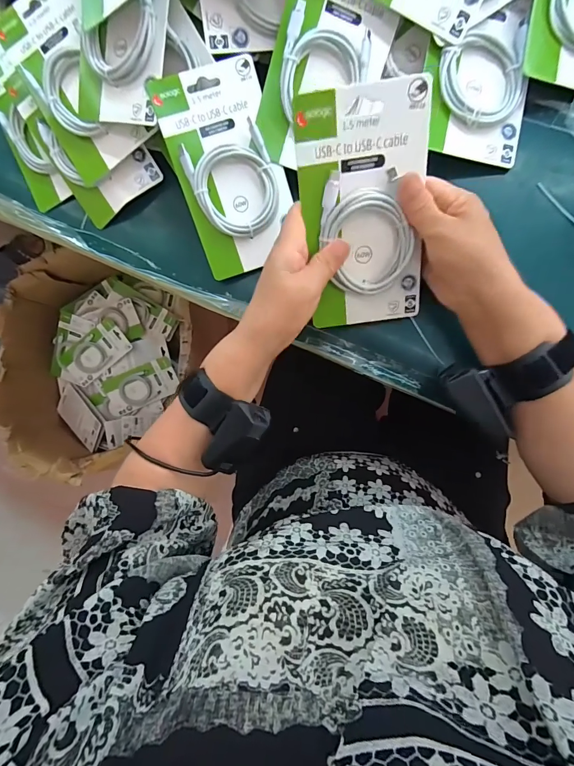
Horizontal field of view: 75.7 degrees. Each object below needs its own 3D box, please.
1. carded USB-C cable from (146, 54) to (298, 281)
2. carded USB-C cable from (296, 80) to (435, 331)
[{"bbox_3d":[-0.053,-0.206,0.359,0.103,0.014,0.179,-18,104,2],"label":"carded USB-C cable"},{"bbox_3d":[0.065,-0.134,0.306,0.098,0.012,0.180,-7,122,2],"label":"carded USB-C cable"}]

